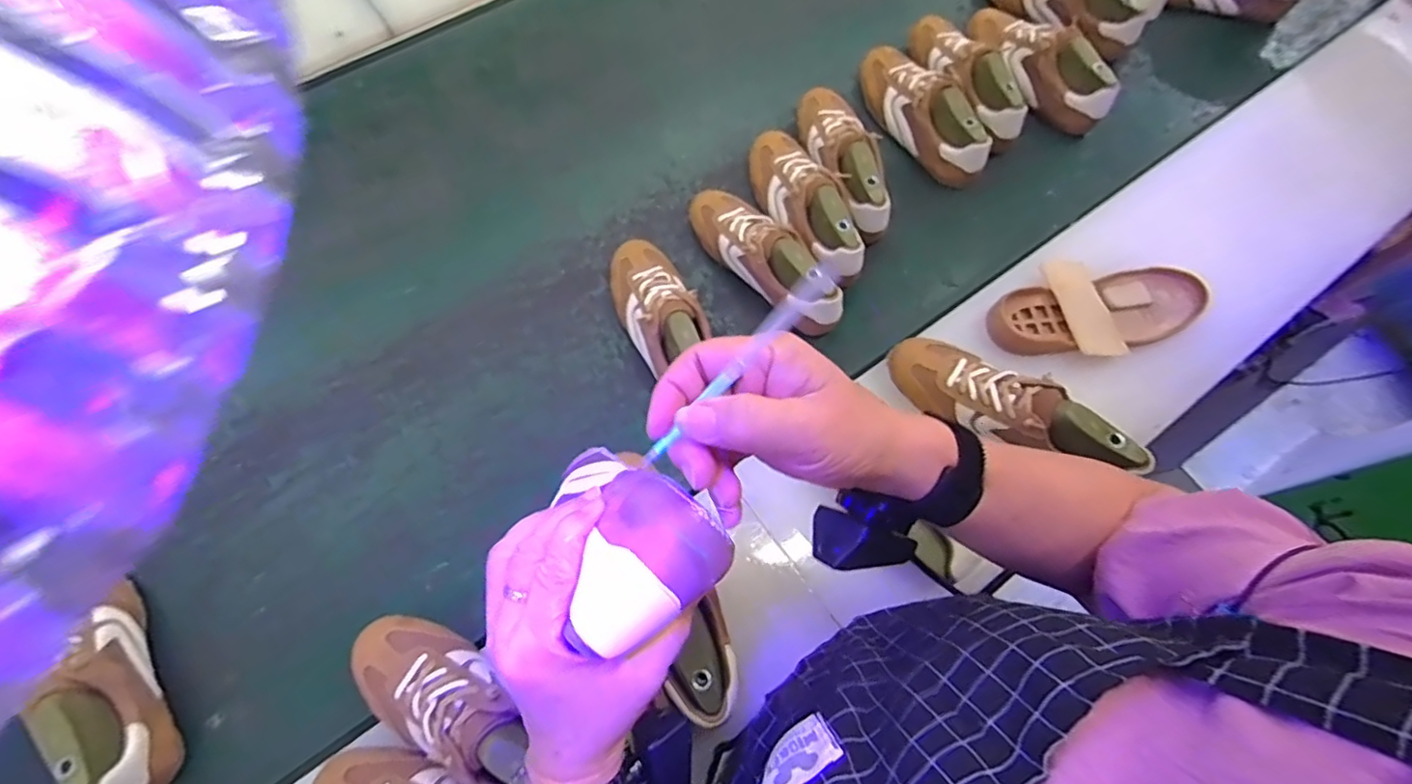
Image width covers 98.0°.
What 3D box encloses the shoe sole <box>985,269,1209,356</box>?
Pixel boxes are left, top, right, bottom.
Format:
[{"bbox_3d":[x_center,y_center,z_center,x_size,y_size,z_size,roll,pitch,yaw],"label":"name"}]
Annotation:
[{"bbox_3d":[0.456,-0.092,0.710,0.259,0.028,0.094,-14,63,-5],"label":"shoe sole"}]

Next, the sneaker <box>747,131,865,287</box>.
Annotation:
[{"bbox_3d":[0.131,-0.259,0.820,0.085,0.091,0.258,-21,58,-11],"label":"sneaker"}]

